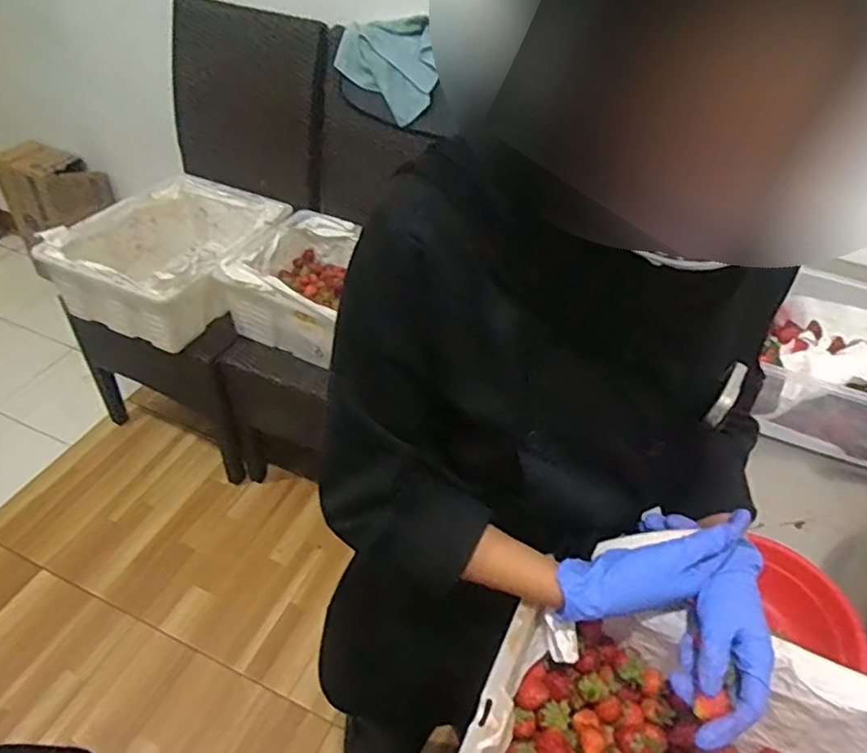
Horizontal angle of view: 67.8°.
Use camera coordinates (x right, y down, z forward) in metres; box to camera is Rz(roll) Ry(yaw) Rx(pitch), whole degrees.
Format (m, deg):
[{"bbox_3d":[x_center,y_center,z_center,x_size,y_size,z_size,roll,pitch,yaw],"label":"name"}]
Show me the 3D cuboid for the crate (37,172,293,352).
[{"bbox_3d":[-0.572,-0.277,1.486,0.365,0.199,0.473,21,47,16],"label":"crate"}]

